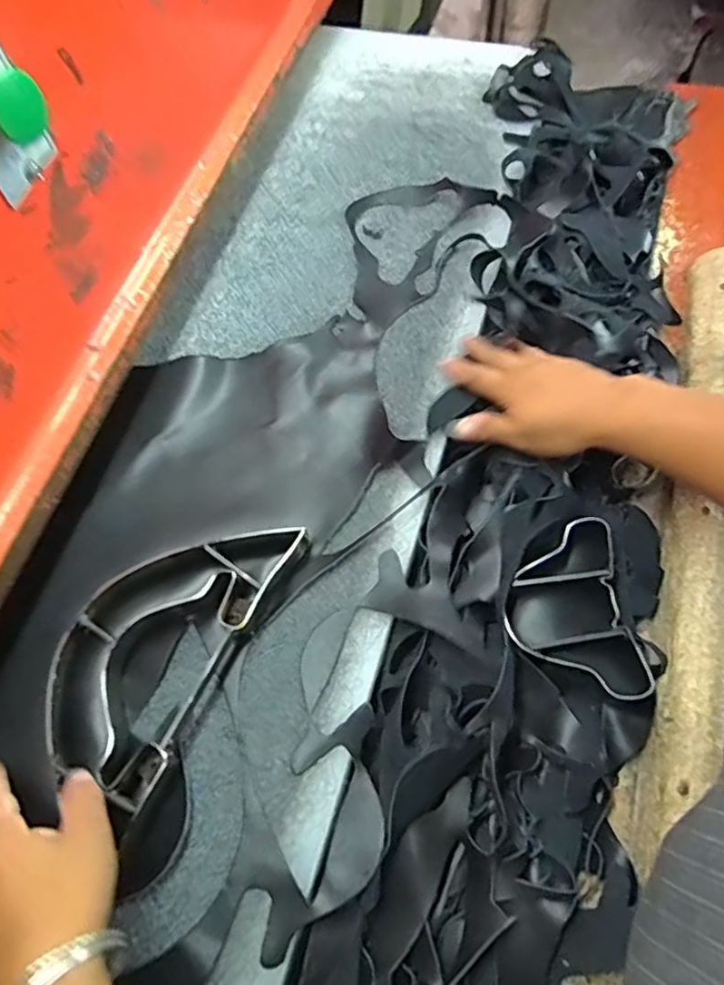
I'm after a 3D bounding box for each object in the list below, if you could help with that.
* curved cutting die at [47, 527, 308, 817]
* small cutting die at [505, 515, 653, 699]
[{"bbox_3d":[-0.145,0.101,0.453,0.116,0.031,0.216,25,69,12],"label":"curved cutting die"},{"bbox_3d":[0.150,0.088,0.453,0.087,0.034,0.132,-7,66,1],"label":"small cutting die"}]

